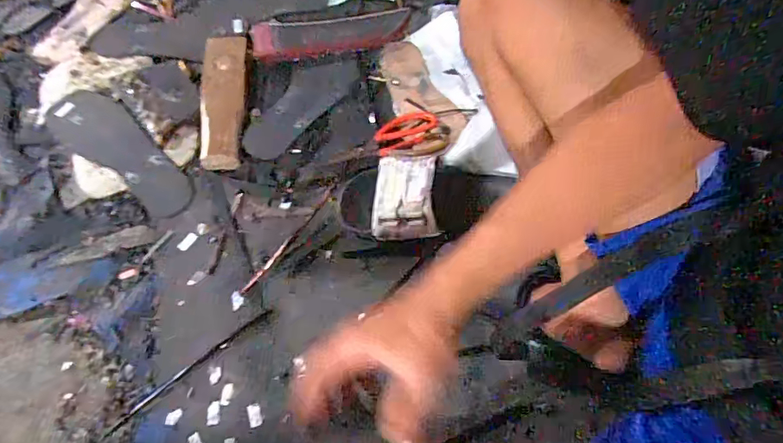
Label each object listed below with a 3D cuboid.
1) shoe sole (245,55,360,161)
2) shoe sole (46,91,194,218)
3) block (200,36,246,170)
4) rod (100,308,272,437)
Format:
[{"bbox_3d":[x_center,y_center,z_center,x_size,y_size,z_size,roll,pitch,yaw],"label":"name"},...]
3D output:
[{"bbox_3d":[-0.137,-0.180,0.716,0.082,0.019,0.212,41,75,14],"label":"shoe sole"},{"bbox_3d":[-0.386,-0.103,0.686,0.257,0.019,0.088,36,74,13],"label":"shoe sole"},{"bbox_3d":[-0.244,-0.183,0.707,0.073,0.035,0.222,-5,70,-2],"label":"block"},{"bbox_3d":[-0.247,0.181,0.591,0.232,0.004,0.009,-36,73,-12],"label":"rod"}]

